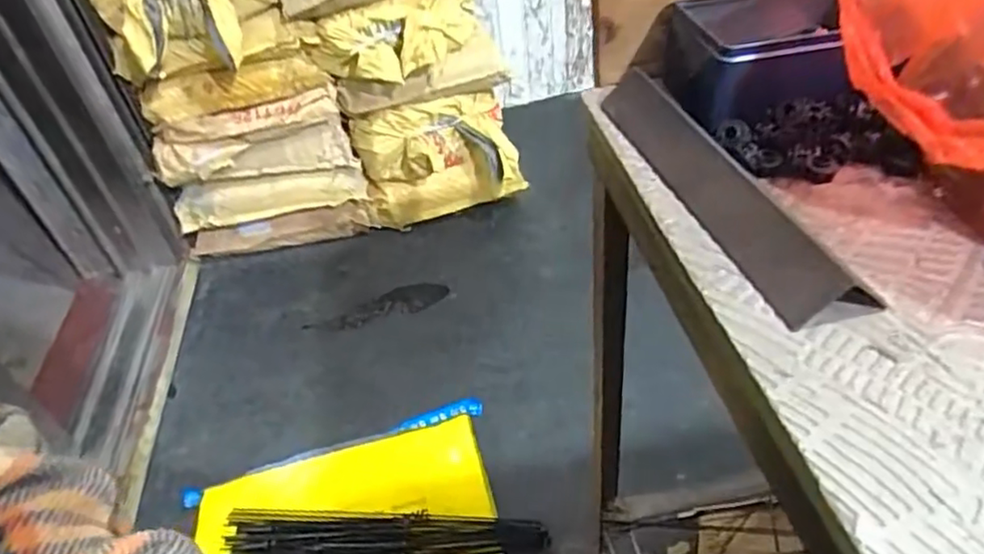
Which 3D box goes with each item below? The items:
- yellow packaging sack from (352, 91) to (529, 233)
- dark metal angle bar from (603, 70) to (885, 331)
[{"bbox_3d":[-0.133,-0.280,1.613,0.391,0.275,0.182,-12,42,-5],"label":"yellow packaging sack"},{"bbox_3d":[0.124,-0.063,0.382,0.041,0.031,0.236,-17,43,-11],"label":"dark metal angle bar"}]

